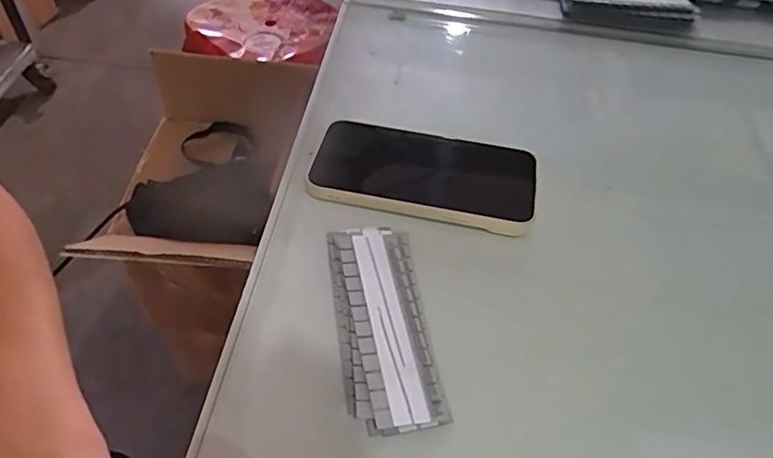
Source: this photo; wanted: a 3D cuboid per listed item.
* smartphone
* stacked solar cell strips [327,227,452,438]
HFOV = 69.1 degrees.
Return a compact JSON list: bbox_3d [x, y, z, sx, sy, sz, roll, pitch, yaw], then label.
[{"bbox_3d":[0.027,-0.041,0.404,0.155,0.019,0.078,11,49,6],"label":"smartphone"},{"bbox_3d":[-0.002,0.053,0.329,0.052,0.015,0.131,-5,50,-8],"label":"stacked solar cell strips"}]

